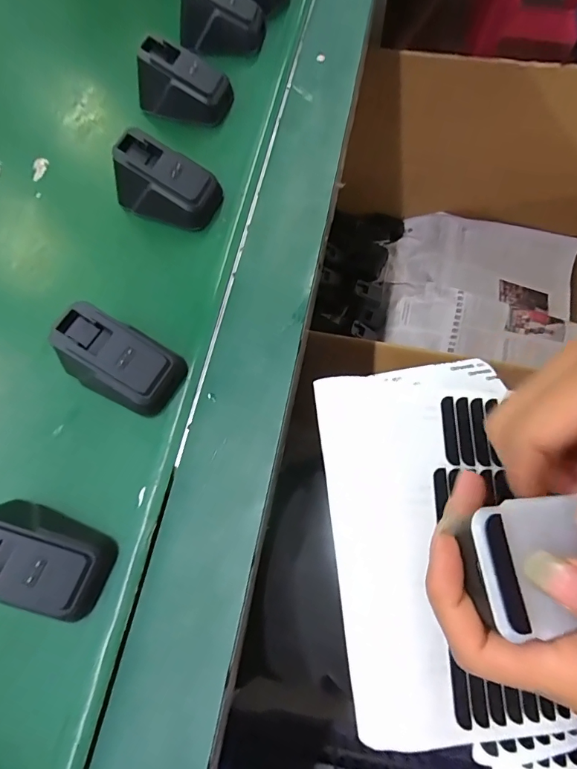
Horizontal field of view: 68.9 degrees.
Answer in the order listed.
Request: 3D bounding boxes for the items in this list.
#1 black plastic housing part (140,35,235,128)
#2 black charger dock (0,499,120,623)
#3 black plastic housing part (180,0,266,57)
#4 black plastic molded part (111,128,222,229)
[{"bbox_3d":[-0.080,-0.231,0.322,0.070,0.036,0.037,21,73,10],"label":"black plastic housing part"},{"bbox_3d":[-0.122,0.088,0.202,0.065,0.039,0.047,21,72,10],"label":"black charger dock"},{"bbox_3d":[-0.057,-0.312,0.356,0.069,0.045,0.031,7,71,5],"label":"black plastic housing part"},{"bbox_3d":[-0.083,-0.137,0.285,0.065,0.038,0.037,21,73,10],"label":"black plastic molded part"}]

